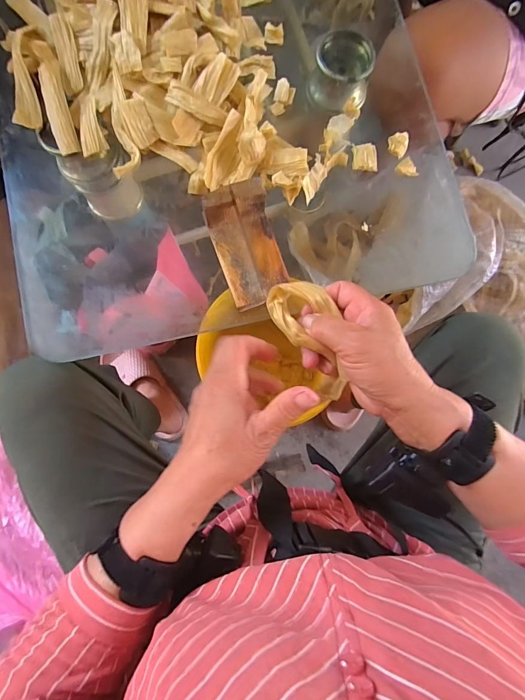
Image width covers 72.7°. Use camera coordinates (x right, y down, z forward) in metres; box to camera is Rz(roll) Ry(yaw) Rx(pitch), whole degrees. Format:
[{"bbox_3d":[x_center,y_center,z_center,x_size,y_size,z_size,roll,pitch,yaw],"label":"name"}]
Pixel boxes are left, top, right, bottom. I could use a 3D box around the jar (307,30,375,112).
[{"bbox_3d":[0.098,-0.348,0.453,0.074,0.054,0.068,0,82,-2],"label":"jar"}]

